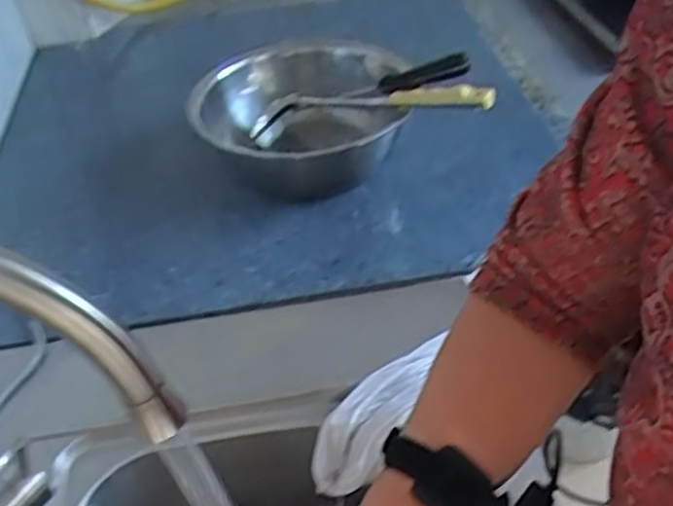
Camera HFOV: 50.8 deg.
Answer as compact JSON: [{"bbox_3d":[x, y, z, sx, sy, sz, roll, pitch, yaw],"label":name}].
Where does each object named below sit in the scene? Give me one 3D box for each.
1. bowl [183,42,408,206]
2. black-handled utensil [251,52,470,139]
[{"bbox_3d":[-0.046,-0.193,0.978,0.285,0.113,0.289,-3,41,3],"label":"bowl"},{"bbox_3d":[0.024,-0.205,0.930,0.304,0.022,0.057,-12,38,21],"label":"black-handled utensil"}]

